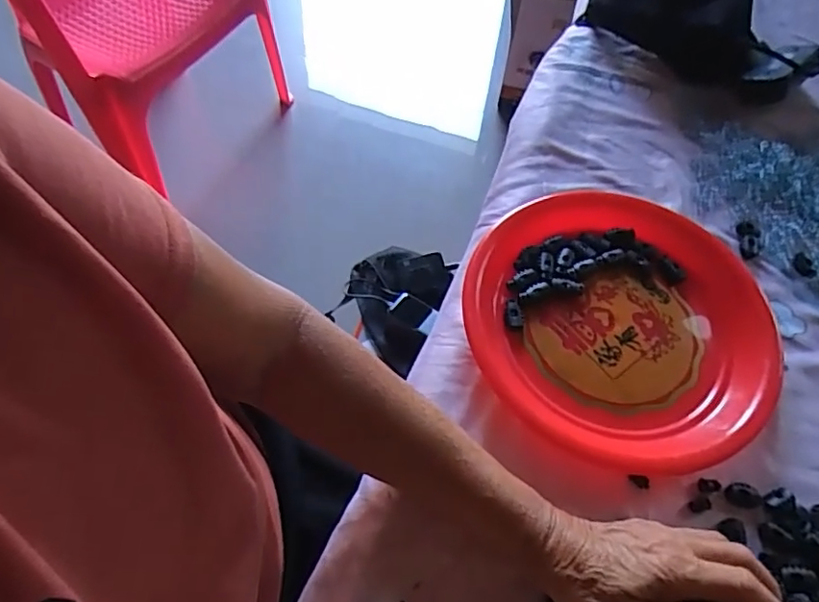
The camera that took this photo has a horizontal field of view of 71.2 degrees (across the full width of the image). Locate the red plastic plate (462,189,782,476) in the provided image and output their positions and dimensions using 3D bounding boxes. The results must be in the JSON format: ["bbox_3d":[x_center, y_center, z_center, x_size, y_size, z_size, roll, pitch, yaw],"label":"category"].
[{"bbox_3d":[0.179,0.011,0.495,0.251,0.025,0.261,1,60,-1],"label":"red plastic plate"}]

